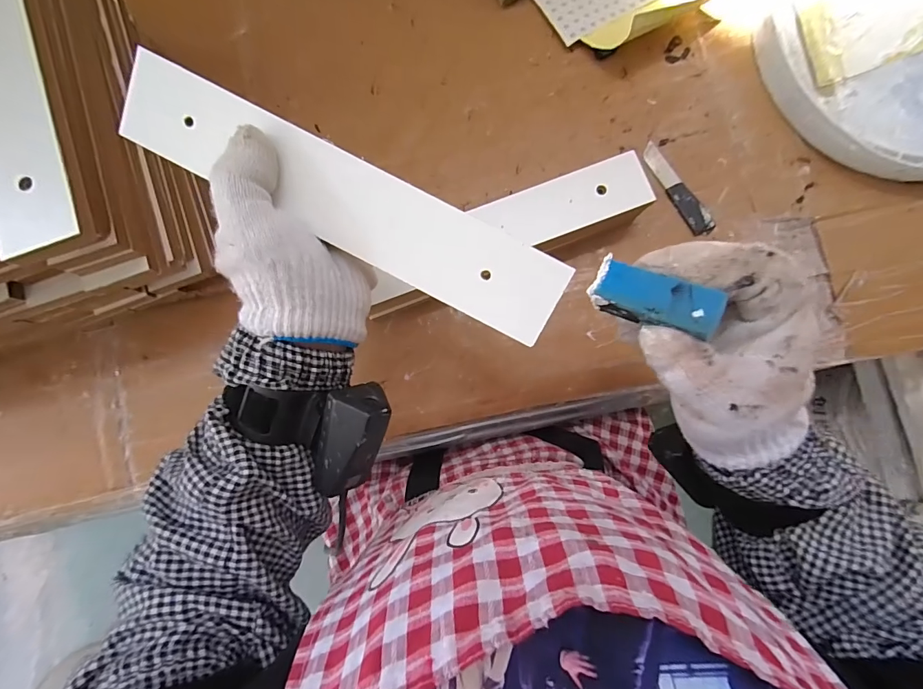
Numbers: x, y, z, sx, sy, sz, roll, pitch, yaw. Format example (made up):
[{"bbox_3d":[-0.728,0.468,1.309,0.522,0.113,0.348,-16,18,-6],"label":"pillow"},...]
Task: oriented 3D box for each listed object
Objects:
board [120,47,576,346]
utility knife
[{"bbox_3d":[-0.068,-0.082,0.239,0.265,0.008,0.049,27,103,1],"label":"board"},{"bbox_3d":[0.211,-0.152,0.415,0.024,0.004,0.103,-30,84,-2],"label":"utility knife"}]

